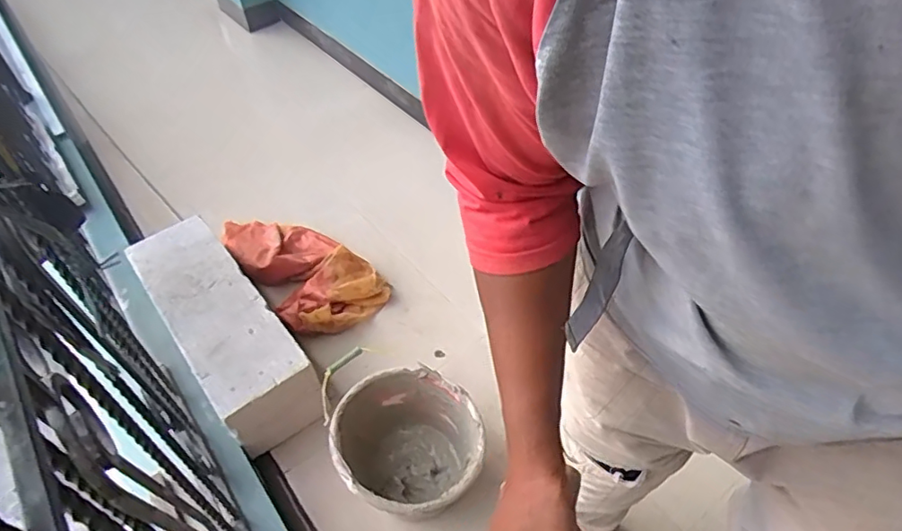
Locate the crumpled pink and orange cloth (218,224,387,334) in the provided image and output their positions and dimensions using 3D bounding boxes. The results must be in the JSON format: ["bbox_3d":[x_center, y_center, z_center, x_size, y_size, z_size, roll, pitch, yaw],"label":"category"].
[{"bbox_3d":[-0.430,-0.002,1.613,0.538,0.111,0.277,35,58,30],"label":"crumpled pink and orange cloth"}]

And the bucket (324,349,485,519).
[{"bbox_3d":[-0.083,0.349,1.128,0.265,0.211,0.285,-2,47,2],"label":"bucket"}]

